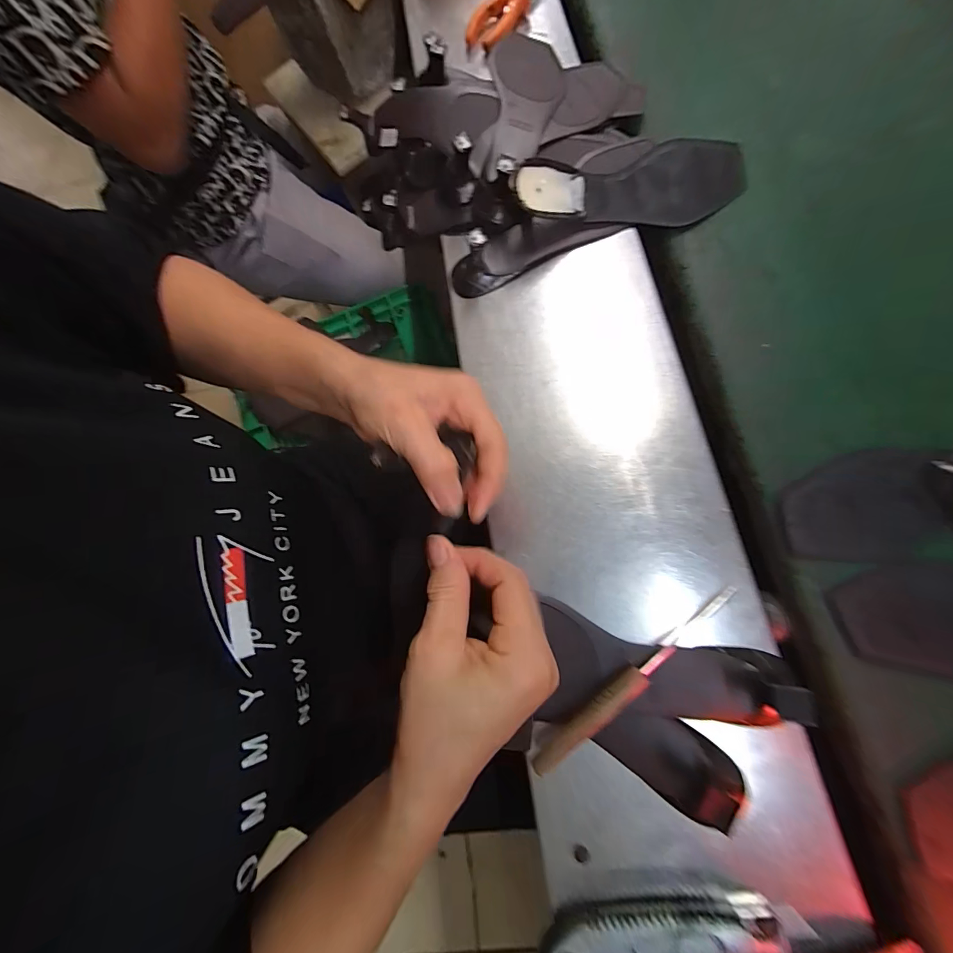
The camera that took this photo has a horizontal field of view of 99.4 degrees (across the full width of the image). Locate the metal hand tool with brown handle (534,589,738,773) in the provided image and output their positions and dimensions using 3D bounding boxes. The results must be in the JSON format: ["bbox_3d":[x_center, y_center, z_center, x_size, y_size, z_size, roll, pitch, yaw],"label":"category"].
[{"bbox_3d":[0.119,0.146,0.299,0.195,0.018,0.015,-40,73,-3],"label":"metal hand tool with brown handle"}]

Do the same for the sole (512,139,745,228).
[{"bbox_3d":[0.162,-0.292,0.403,0.251,0.054,0.074,-19,75,-4],"label":"sole"}]

